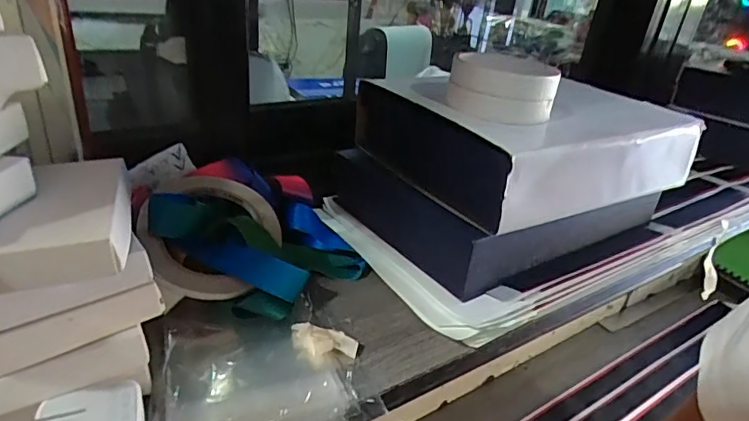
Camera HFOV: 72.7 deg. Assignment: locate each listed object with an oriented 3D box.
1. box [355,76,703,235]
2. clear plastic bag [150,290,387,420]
[{"bbox_3d":[0.129,-0.068,0.451,0.222,0.064,0.184,-11,33,-29],"label":"box"},{"bbox_3d":[-0.067,0.099,0.307,0.118,0.016,0.117,-2,29,-16],"label":"clear plastic bag"}]

